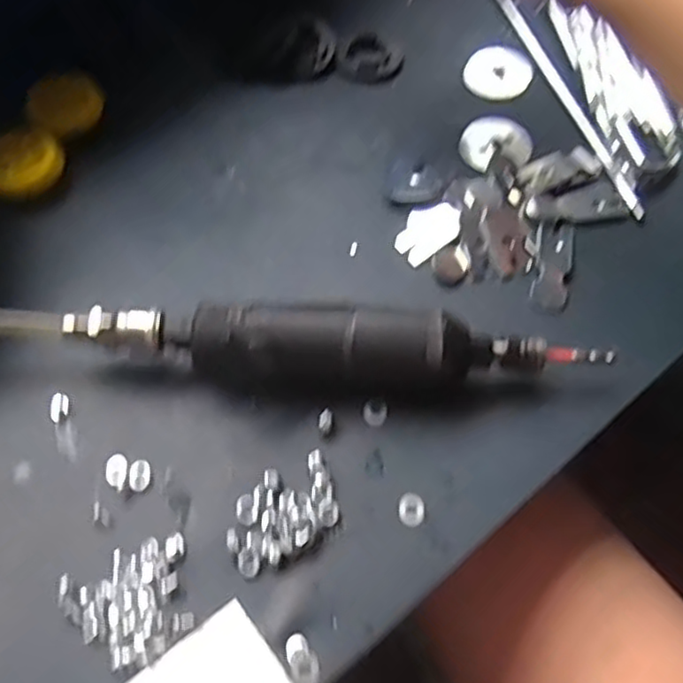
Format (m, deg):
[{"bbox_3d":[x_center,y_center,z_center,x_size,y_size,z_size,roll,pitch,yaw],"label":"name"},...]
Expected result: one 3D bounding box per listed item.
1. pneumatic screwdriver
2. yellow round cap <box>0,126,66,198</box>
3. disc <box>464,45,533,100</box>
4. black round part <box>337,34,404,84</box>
[{"bbox_3d":[-0.001,0.004,0.354,0.277,0.044,0.039,2,59,-2],"label":"pneumatic screwdriver"},{"bbox_3d":[-0.196,-0.108,0.427,0.048,0.023,0.045,1,59,-2],"label":"yellow round cap"},{"bbox_3d":[0.113,-0.193,0.494,0.045,0.009,0.049,1,59,-2],"label":"disc"},{"bbox_3d":[0.021,-0.201,0.495,0.037,0.013,0.043,32,63,16],"label":"black round part"}]

